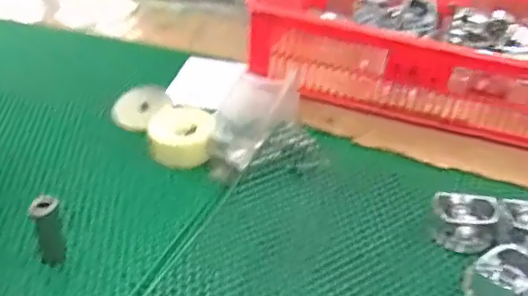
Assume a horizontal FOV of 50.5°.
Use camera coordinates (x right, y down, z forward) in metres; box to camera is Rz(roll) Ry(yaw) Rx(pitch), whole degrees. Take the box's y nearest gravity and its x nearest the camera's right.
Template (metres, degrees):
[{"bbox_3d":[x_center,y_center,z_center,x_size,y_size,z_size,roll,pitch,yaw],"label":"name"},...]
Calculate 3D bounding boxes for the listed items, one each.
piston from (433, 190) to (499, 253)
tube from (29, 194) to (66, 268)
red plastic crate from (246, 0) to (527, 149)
[{"bbox_3d":[0.249,0.090,0.698,0.071,0.048,0.071,2,31,-1],"label":"piston"},{"bbox_3d":[-0.238,0.094,0.623,0.029,0.083,0.030,-14,36,-25],"label":"tube"},{"bbox_3d":[0.314,-0.204,1.060,0.623,0.151,0.465,12,34,14],"label":"red plastic crate"}]

